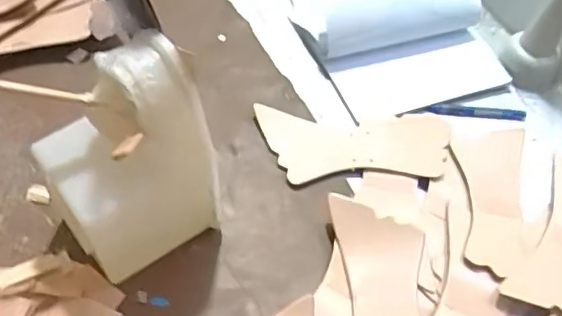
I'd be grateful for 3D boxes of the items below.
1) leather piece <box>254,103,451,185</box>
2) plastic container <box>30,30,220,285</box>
[{"bbox_3d":[0.079,-0.014,0.614,0.207,0.011,0.085,1,55,-1],"label":"leather piece"},{"bbox_3d":[-0.126,0.008,0.466,0.117,0.200,0.099,-28,60,-23],"label":"plastic container"}]

